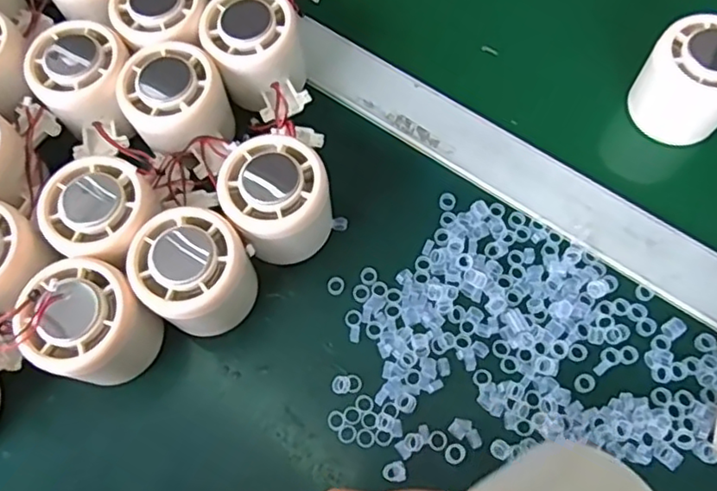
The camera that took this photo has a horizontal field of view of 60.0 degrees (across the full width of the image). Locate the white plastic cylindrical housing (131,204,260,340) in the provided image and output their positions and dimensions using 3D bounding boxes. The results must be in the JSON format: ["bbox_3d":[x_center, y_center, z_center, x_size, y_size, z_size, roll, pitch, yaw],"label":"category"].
[{"bbox_3d":[-0.084,0.016,0.324,0.051,0.061,0.053,-1,69,3],"label":"white plastic cylindrical housing"}]

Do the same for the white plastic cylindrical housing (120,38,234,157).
[{"bbox_3d":[-0.104,-0.083,0.353,0.053,0.041,0.056,-1,69,3],"label":"white plastic cylindrical housing"}]

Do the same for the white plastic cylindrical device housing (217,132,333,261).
[{"bbox_3d":[-0.043,-0.023,0.338,0.053,0.055,0.052,-1,69,3],"label":"white plastic cylindrical device housing"}]

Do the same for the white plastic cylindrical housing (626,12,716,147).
[{"bbox_3d":[0.194,-0.095,0.362,0.055,0.052,0.049,30,73,13],"label":"white plastic cylindrical housing"}]

